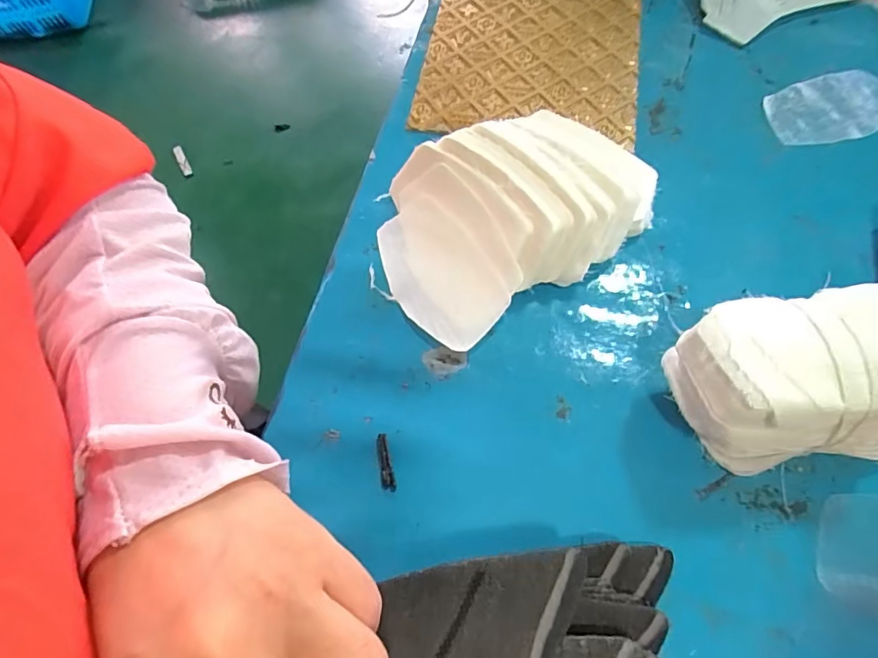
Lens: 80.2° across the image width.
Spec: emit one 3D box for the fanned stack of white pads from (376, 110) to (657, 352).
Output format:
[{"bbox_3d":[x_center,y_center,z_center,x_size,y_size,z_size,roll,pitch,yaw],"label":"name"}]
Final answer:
[{"bbox_3d":[0.038,-0.070,0.293,0.156,0.045,0.110,-31,68,-11],"label":"fanned stack of white pads"}]

